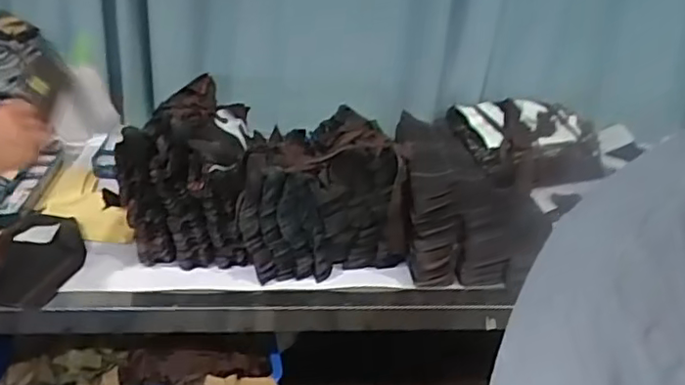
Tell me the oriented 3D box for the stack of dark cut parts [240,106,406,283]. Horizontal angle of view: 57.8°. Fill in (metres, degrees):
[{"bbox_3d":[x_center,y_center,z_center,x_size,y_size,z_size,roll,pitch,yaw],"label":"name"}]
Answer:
[{"bbox_3d":[-0.043,0.006,1.123,0.277,0.229,0.203,-3,27,-16],"label":"stack of dark cut parts"}]

